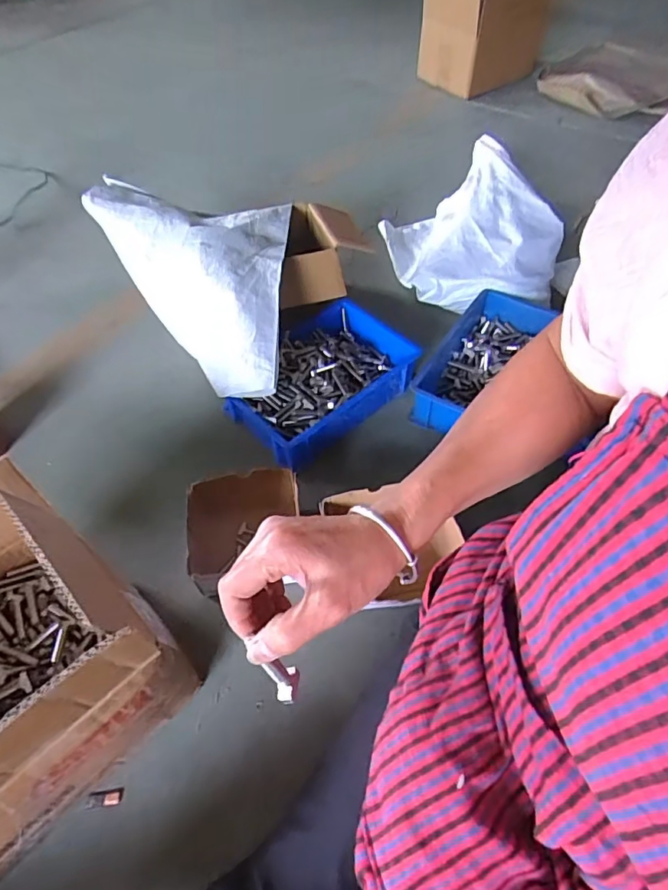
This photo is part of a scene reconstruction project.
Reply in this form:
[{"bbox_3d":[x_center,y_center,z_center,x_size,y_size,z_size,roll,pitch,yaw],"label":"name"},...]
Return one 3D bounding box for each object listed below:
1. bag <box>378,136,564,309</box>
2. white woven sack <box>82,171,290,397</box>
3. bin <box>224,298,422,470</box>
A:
[{"bbox_3d":[0.273,-0.443,1.062,0.275,0.155,0.385,-8,54,-5],"label":"bag"},{"bbox_3d":[-0.198,-0.325,0.898,0.280,0.085,0.553,-30,59,-19],"label":"white woven sack"},{"bbox_3d":[-0.023,-0.109,0.882,0.311,0.093,0.208,-38,62,-23],"label":"bin"}]

